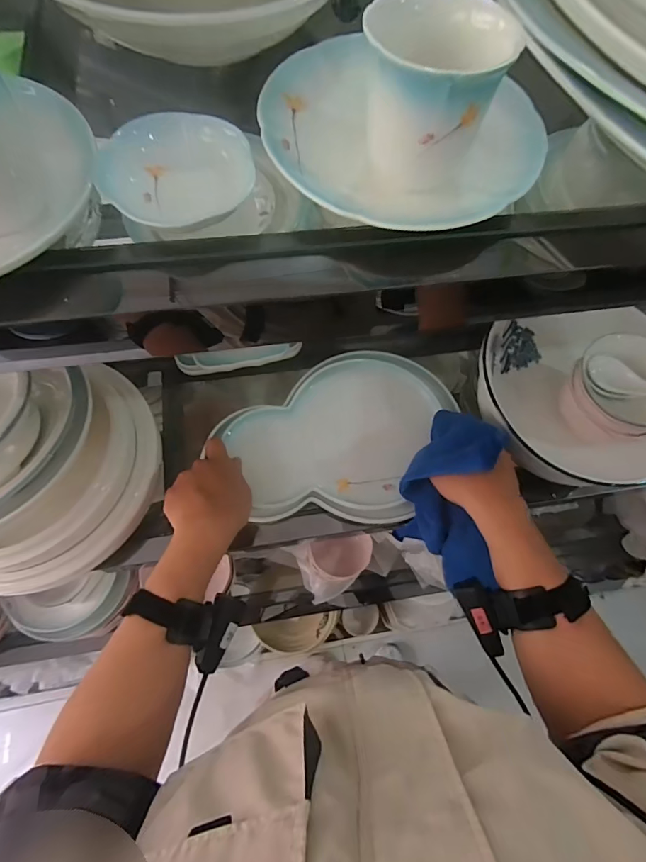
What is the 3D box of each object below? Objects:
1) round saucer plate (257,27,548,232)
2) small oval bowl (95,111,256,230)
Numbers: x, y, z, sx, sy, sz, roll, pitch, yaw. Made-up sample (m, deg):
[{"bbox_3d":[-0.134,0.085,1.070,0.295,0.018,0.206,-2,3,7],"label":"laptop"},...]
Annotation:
[{"bbox_3d":[0.049,-0.196,0.293,0.181,0.030,0.154,26,70,7],"label":"round saucer plate"},{"bbox_3d":[-0.089,-0.160,0.265,0.087,0.022,0.069,-28,73,-13],"label":"small oval bowl"}]

